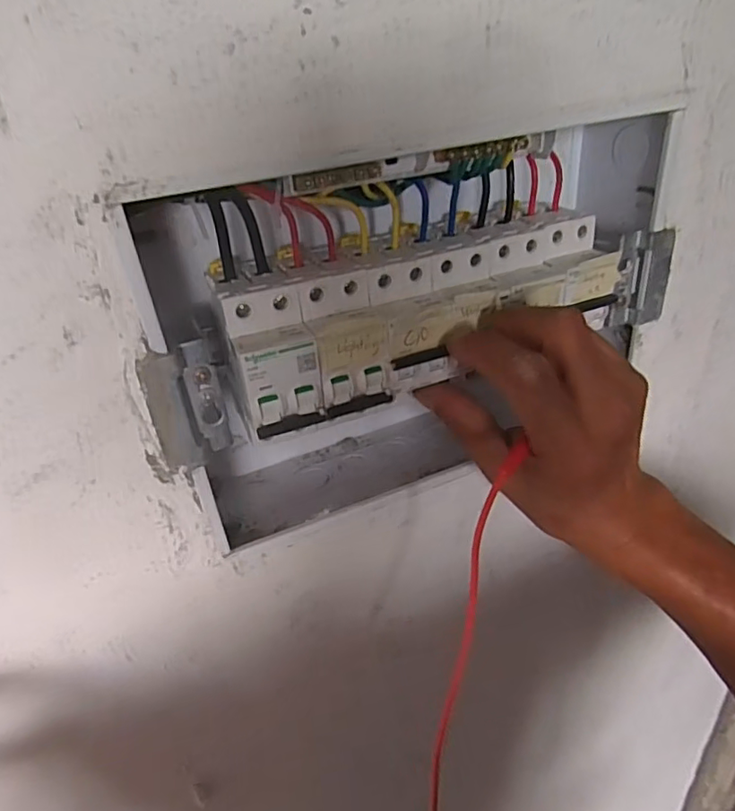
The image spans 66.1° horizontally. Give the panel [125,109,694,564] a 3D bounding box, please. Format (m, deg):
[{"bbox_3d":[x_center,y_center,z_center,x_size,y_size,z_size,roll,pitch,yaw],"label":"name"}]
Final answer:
[{"bbox_3d":[0.028,-0.047,0.327,0.292,0.183,0.082,-17,33,-18],"label":"panel"}]

